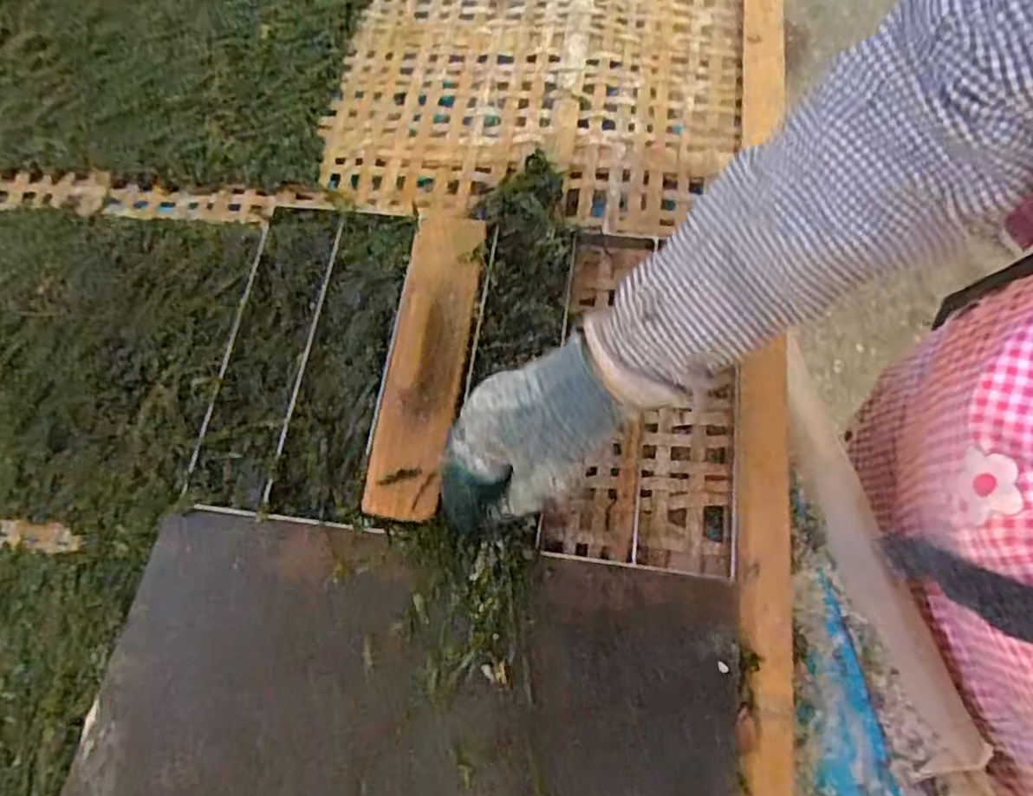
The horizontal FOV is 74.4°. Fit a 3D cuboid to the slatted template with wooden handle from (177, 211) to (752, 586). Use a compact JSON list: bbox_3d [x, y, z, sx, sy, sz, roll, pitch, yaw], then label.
[{"bbox_3d":[-0.029,-0.027,0.468,0.366,0.065,0.248,6,70,4],"label":"slatted template with wooden handle"}]

